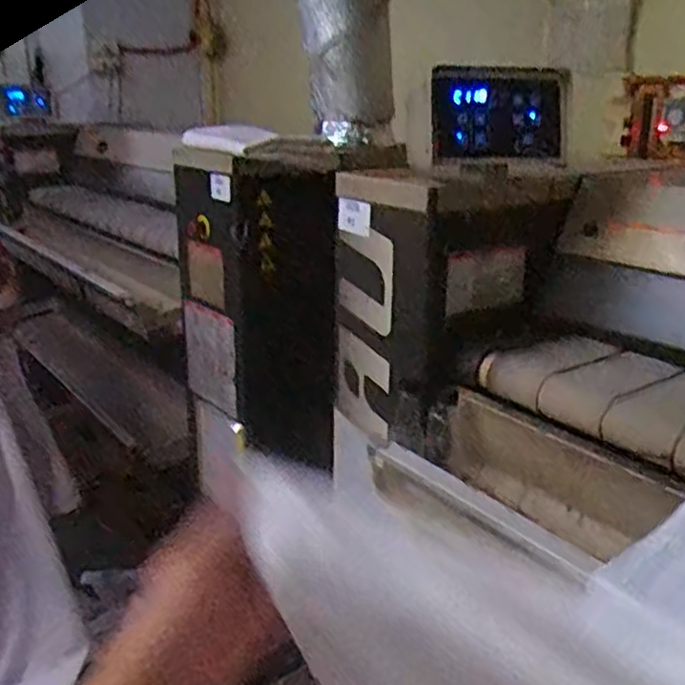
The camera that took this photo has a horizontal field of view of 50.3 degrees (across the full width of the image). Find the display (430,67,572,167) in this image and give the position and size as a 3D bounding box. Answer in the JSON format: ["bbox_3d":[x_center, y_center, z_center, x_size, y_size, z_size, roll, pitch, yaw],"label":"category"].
[{"bbox_3d":[0.243,-0.338,1.099,0.219,0.141,0.034,-4,20,-11],"label":"display"}]

